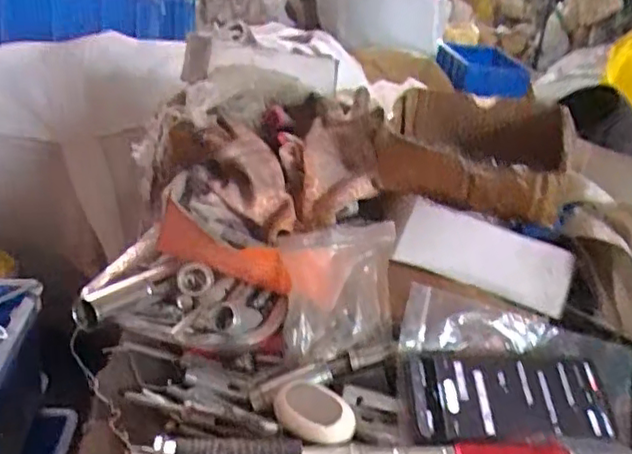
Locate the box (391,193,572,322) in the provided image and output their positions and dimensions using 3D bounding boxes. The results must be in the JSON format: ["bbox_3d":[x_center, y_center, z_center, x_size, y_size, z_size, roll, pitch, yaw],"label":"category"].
[{"bbox_3d":[0.160,0.028,0.585,0.169,0.061,0.021,19,10,-6],"label":"box"}]

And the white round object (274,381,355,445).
[{"bbox_3d":[-0.002,0.141,0.475,0.064,0.017,0.043,25,47,23],"label":"white round object"}]

